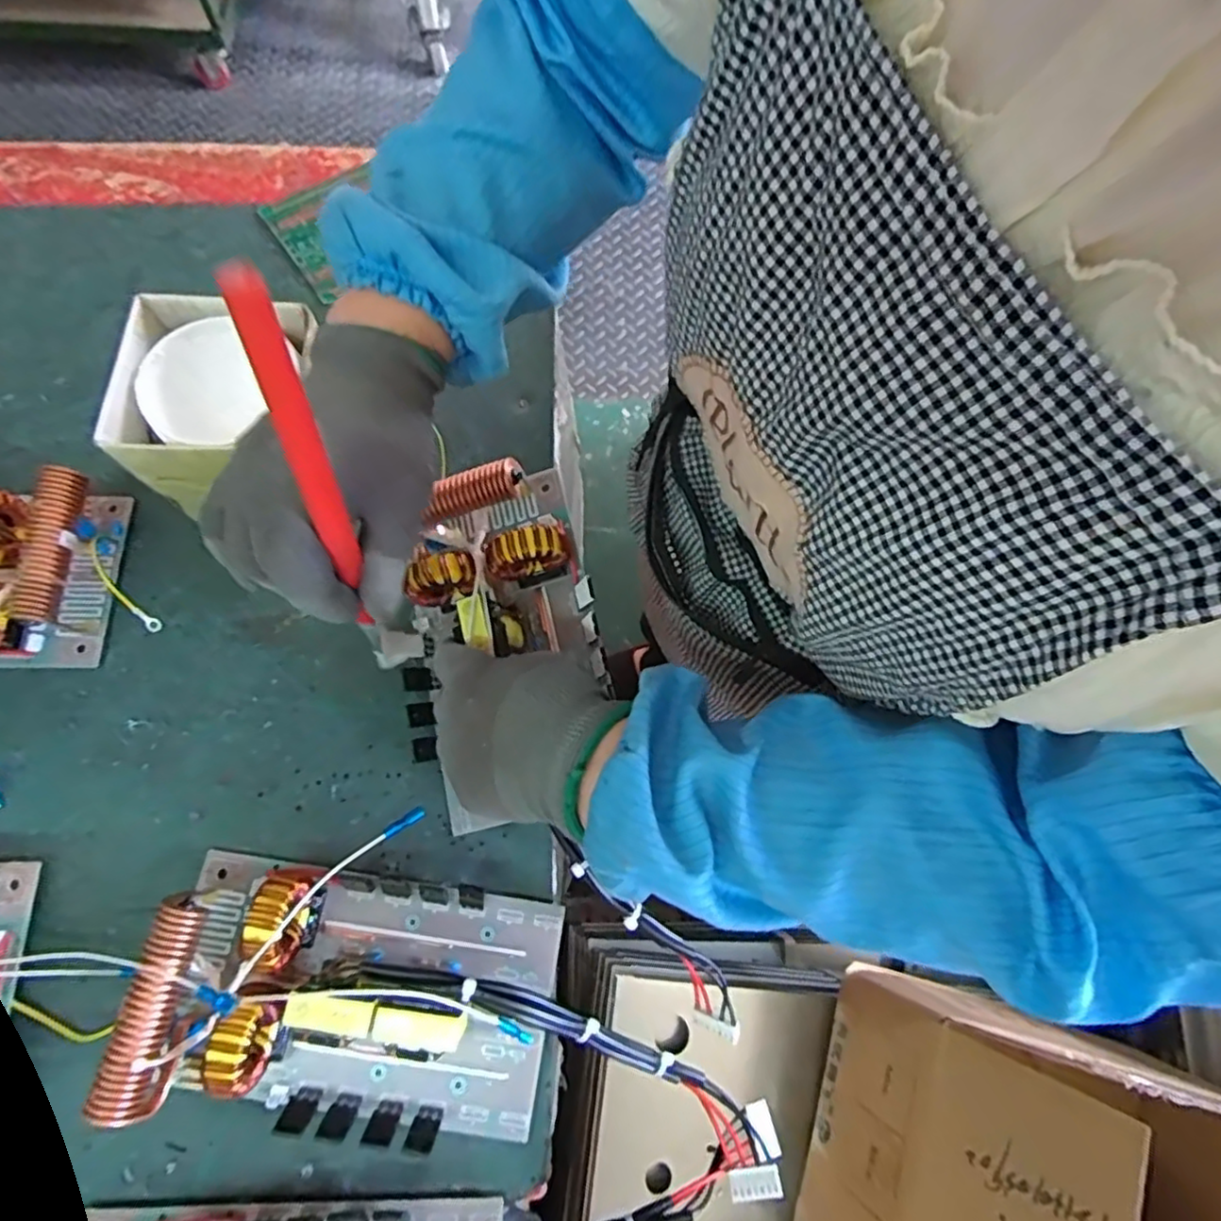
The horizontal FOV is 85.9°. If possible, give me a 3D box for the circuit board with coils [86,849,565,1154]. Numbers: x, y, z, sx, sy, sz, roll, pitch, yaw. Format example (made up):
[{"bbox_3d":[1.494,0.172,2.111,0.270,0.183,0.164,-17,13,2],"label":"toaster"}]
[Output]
[{"bbox_3d":[-0.148,0.224,0.373,0.226,0.059,0.132,8,73,2],"label":"circuit board with coils"}]

